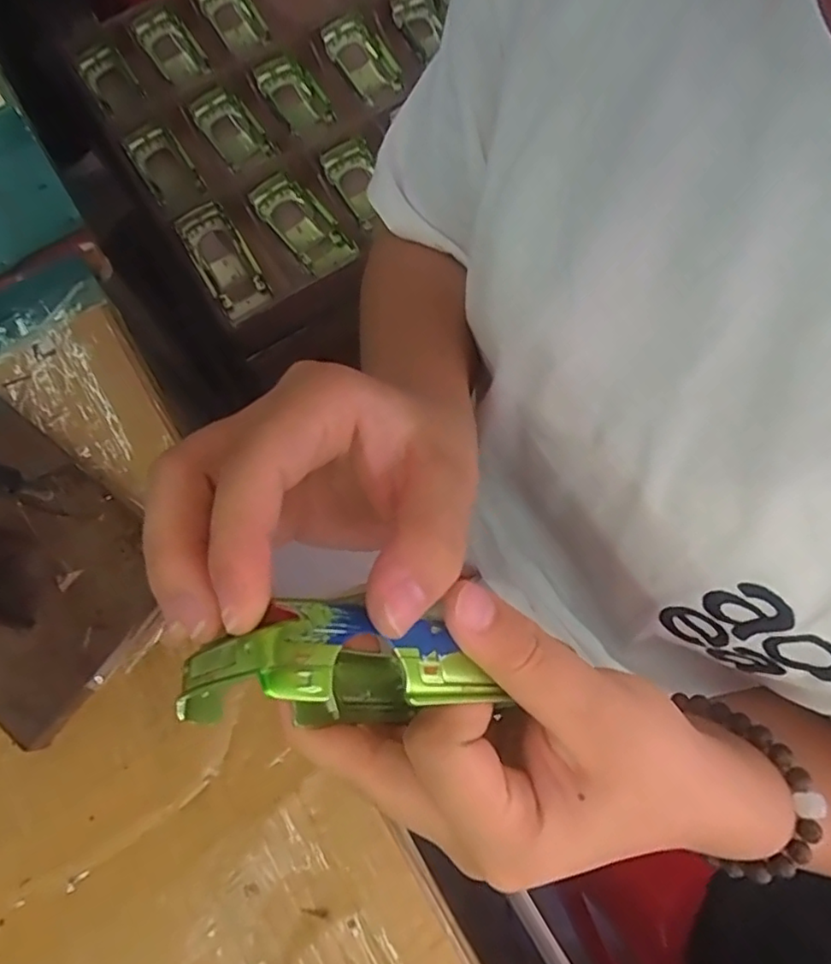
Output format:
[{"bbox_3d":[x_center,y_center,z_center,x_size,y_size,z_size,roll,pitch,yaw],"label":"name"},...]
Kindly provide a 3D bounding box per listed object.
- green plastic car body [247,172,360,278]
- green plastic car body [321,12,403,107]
[{"bbox_3d":[-0.111,-0.256,0.632,0.051,0.035,0.136,-38,74,-11],"label":"green plastic car body"},{"bbox_3d":[-0.056,-0.474,0.693,0.063,0.041,0.093,-35,73,-11],"label":"green plastic car body"}]

